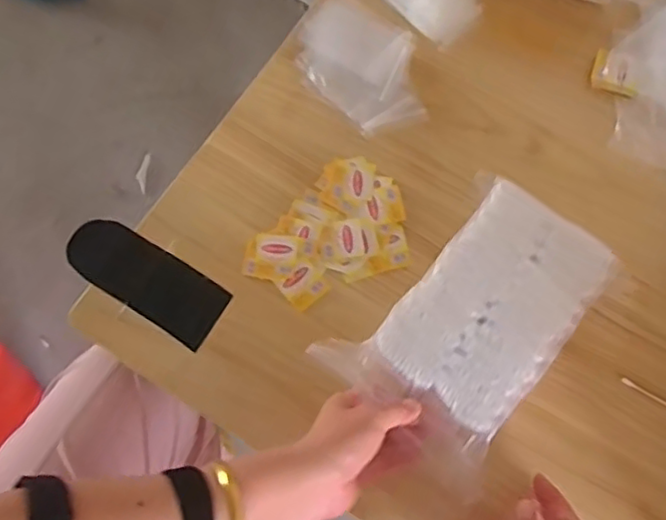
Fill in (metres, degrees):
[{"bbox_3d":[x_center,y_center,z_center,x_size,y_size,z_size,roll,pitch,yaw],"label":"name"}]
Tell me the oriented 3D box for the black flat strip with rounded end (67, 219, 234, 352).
[{"bbox_3d":[-0.179,0.016,0.612,0.162,0.010,0.062,31,74,10],"label":"black flat strip with rounded end"}]

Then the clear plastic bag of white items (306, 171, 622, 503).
[{"bbox_3d":[0.122,0.050,0.533,0.152,0.032,0.225,43,77,13],"label":"clear plastic bag of white items"}]

